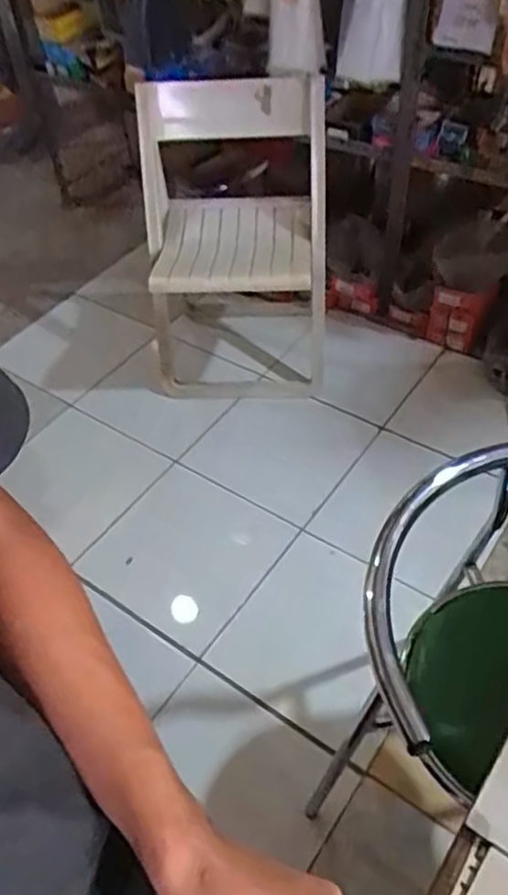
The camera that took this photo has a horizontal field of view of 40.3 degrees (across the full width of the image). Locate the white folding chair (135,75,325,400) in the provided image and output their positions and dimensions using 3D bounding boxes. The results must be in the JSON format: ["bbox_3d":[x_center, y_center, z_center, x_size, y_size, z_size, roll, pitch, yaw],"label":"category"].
[{"bbox_3d":[-0.050,-0.552,1.890,0.467,0.728,0.561,-6,50,-6],"label":"white folding chair"}]

